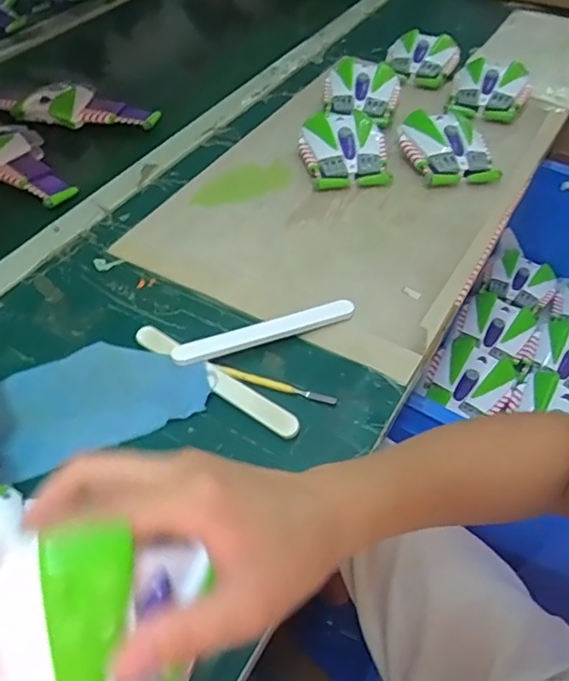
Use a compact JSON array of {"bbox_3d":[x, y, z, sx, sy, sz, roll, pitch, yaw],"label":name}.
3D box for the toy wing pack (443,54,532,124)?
[{"bbox_3d":[0.292,-0.354,0.801,0.104,0.039,0.115,16,52,12],"label":"toy wing pack"}]

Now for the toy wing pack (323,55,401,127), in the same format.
[{"bbox_3d":[0.112,-0.365,0.807,0.104,0.031,0.154,10,51,7],"label":"toy wing pack"}]

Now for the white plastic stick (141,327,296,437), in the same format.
[{"bbox_3d":[-0.061,0.033,0.496,0.175,0.011,0.022,31,56,22],"label":"white plastic stick"}]

